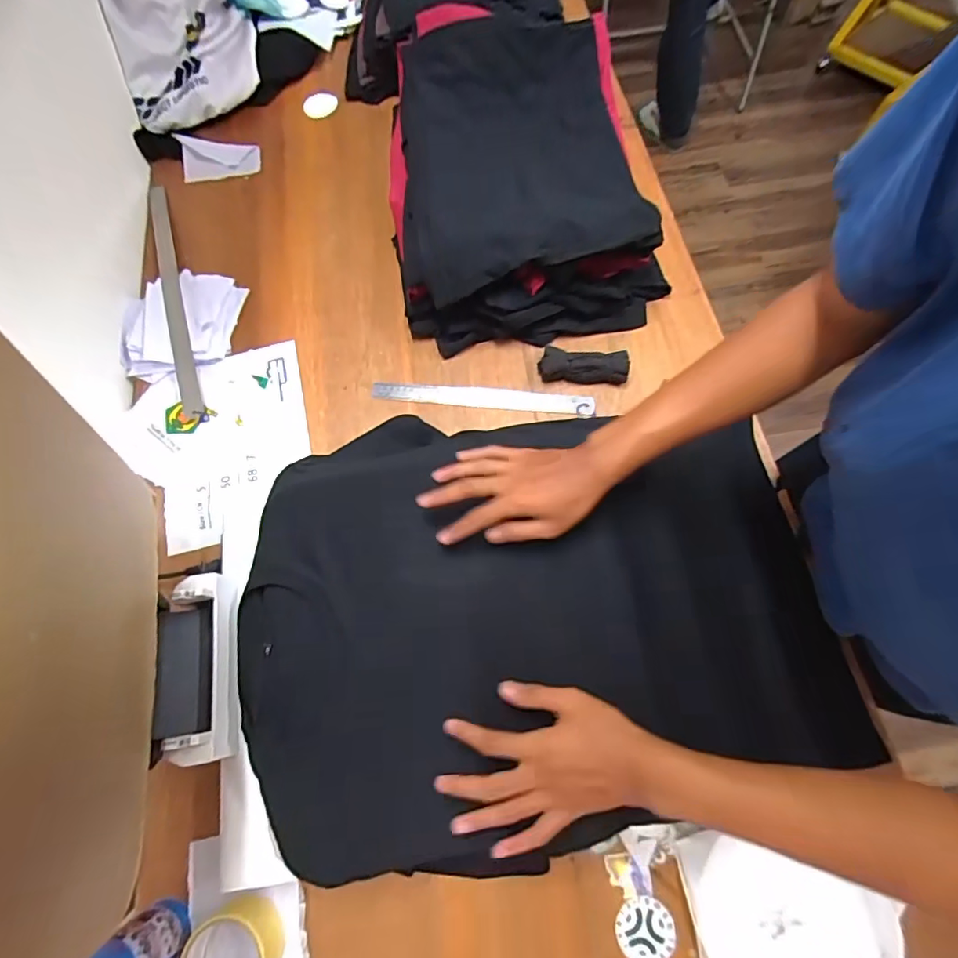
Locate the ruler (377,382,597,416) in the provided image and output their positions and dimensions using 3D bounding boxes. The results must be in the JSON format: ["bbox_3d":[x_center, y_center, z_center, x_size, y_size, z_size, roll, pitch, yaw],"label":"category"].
[{"bbox_3d":[0.005,-0.119,0.739,0.322,0.007,0.031,5,76,3],"label":"ruler"}]

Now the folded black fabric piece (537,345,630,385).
[{"bbox_3d":[0.152,-0.165,0.737,0.126,0.033,0.041,4,70,3],"label":"folded black fabric piece"}]

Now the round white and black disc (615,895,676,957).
[{"bbox_3d":[0.172,0.465,0.519,0.058,0.010,0.052,-10,70,-2],"label":"round white and black disc"}]

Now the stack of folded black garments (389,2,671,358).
[{"bbox_3d":[0.049,-0.494,0.802,0.380,0.137,0.552,-9,70,-2],"label":"stack of folded black garments"}]

